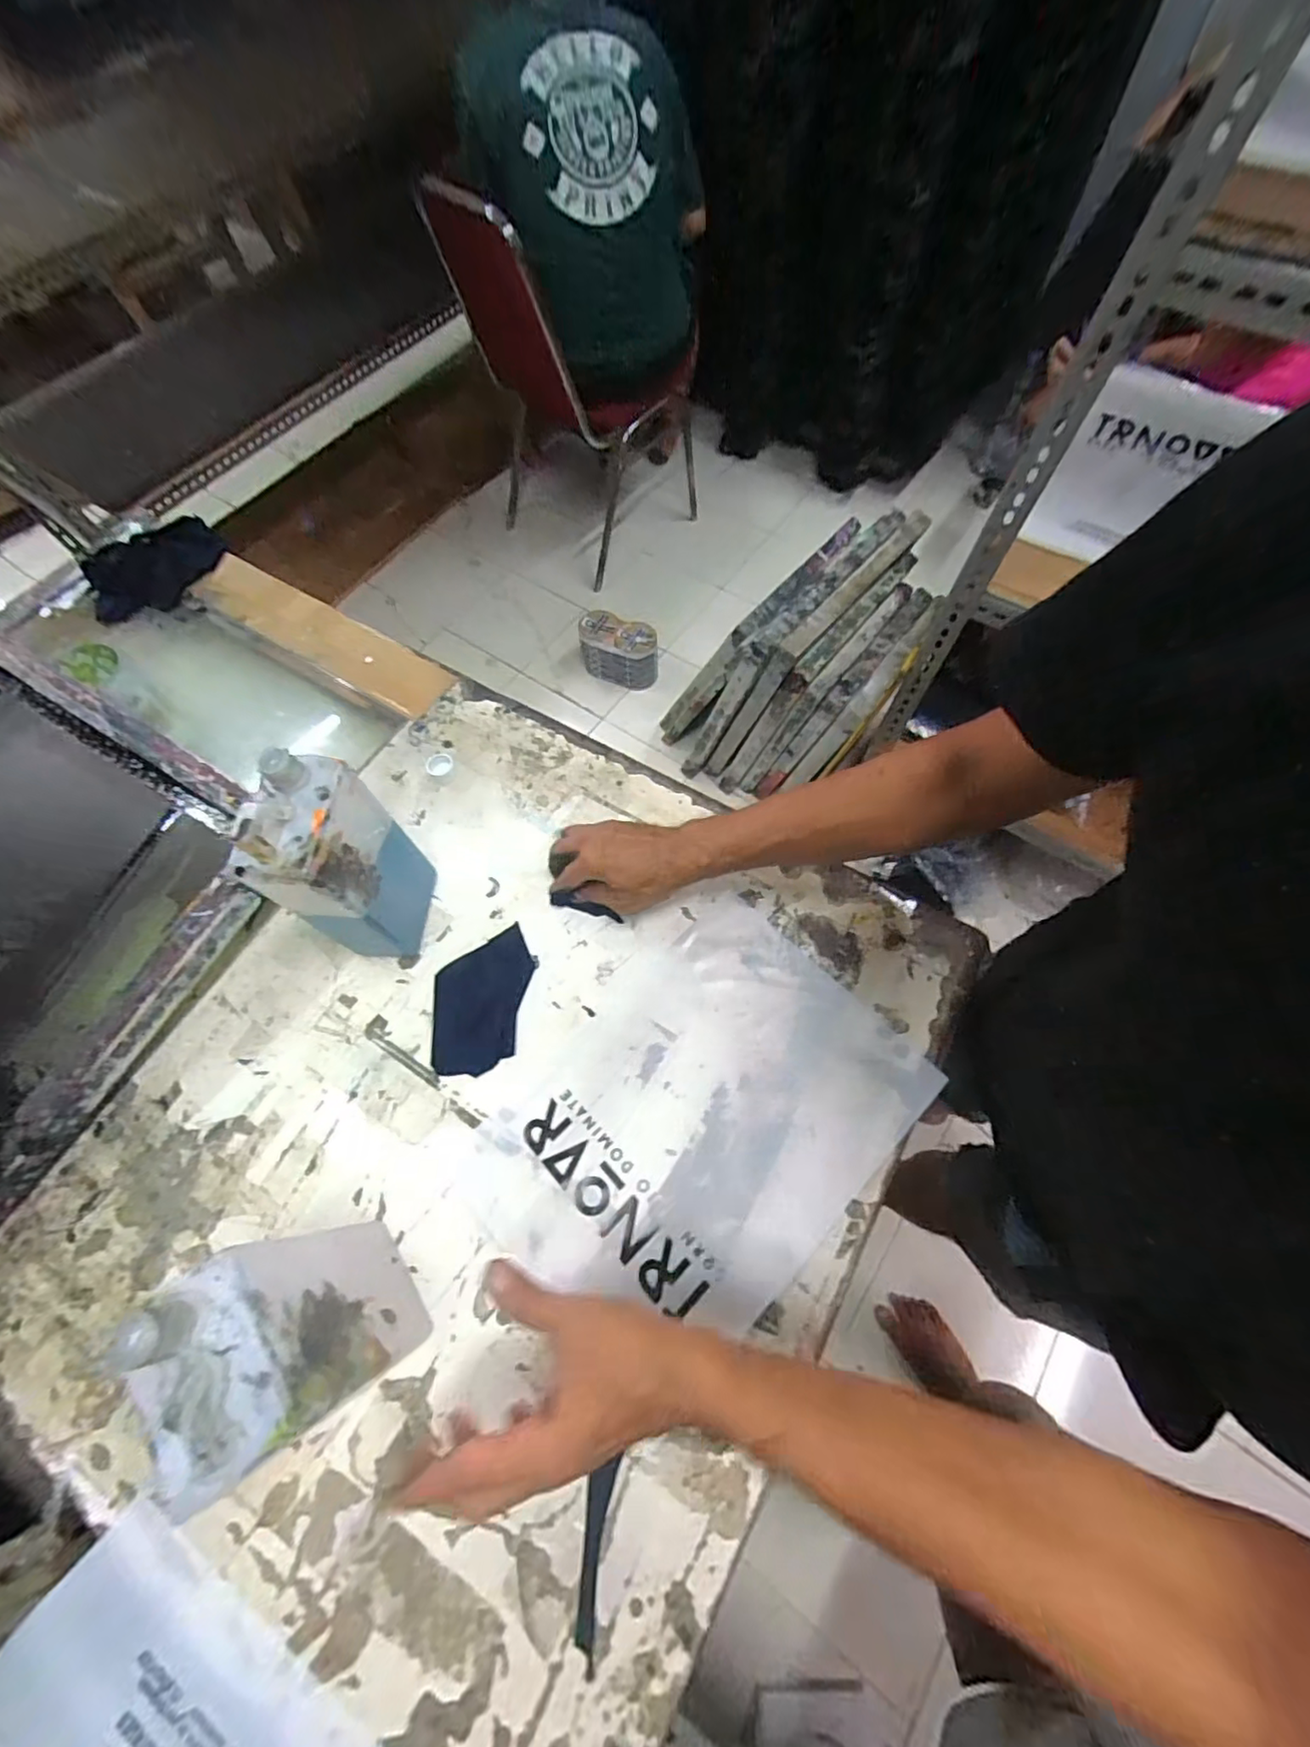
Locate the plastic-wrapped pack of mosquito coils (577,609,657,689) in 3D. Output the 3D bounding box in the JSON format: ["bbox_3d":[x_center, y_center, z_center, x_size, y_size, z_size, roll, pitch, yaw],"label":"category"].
[{"bbox_3d":[-0.103,-0.603,1.661,0.219,0.153,0.111,26,68,13],"label":"plastic-wrapped pack of mosquito coils"}]

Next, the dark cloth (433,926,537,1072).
[{"bbox_3d":[-0.157,0.111,0.553,0.076,0.017,0.134,9,66,5],"label":"dark cloth"}]

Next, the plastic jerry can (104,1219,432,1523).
[{"bbox_3d":[-0.212,0.270,0.368,0.054,0.220,0.101,-32,69,-13],"label":"plastic jerry can"}]

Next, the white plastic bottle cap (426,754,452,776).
[{"bbox_3d":[-0.229,-0.116,0.652,0.028,0.008,0.029,0,65,1],"label":"white plastic bottle cap"}]

